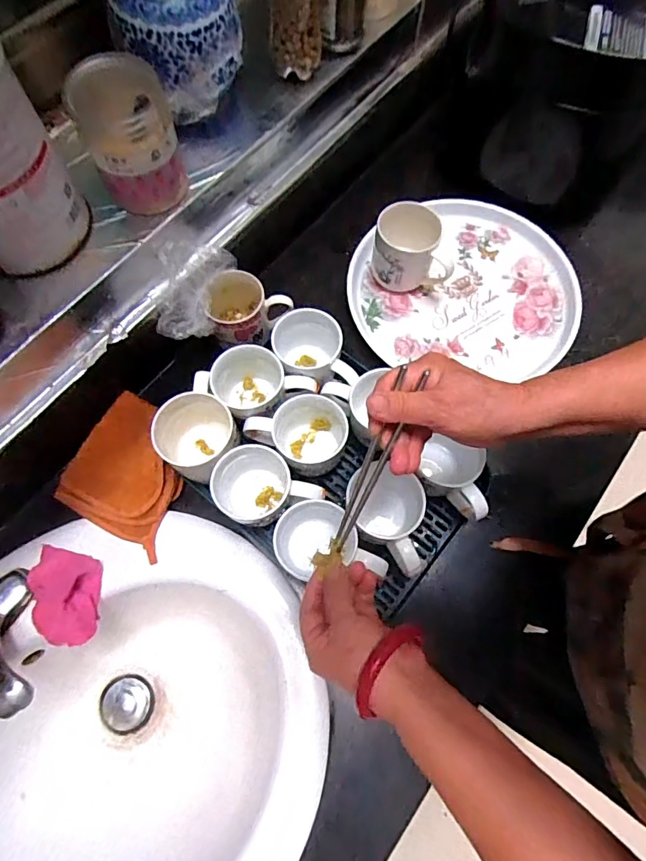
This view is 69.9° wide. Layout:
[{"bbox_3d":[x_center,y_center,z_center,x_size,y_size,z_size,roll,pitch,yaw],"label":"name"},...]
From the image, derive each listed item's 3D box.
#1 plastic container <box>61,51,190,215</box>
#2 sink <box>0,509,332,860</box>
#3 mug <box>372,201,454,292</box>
[{"bbox_3d":[-0.184,-0.281,0.449,0.086,0.112,0.073,-23,71,-8],"label":"plastic container"},{"bbox_3d":[-0.223,0.340,0.521,0.414,0.148,0.465,39,75,13],"label":"sink"},{"bbox_3d":[0.116,-0.240,0.627,0.097,0.091,0.086,0,70,1],"label":"mug"}]

